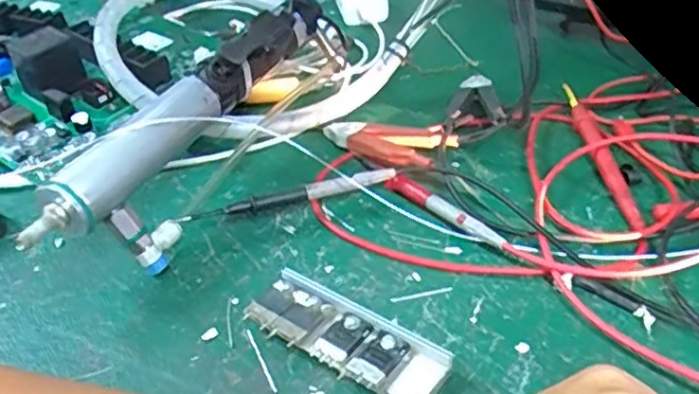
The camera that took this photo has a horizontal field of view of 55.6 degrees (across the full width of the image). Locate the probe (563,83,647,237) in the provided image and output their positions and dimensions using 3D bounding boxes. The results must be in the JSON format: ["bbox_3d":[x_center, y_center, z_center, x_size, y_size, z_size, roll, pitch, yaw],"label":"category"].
[{"bbox_3d":[0.158,-0.027,0.417,0.014,0.010,0.152,-3,38,3],"label":"probe"}]

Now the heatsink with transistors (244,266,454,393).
[{"bbox_3d":[-0.001,0.066,0.307,0.095,0.016,0.036,19,44,27],"label":"heatsink with transistors"}]

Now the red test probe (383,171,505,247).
[{"bbox_3d":[0.055,0.008,0.379,0.011,0.014,0.084,-31,45,-29],"label":"red test probe"}]

